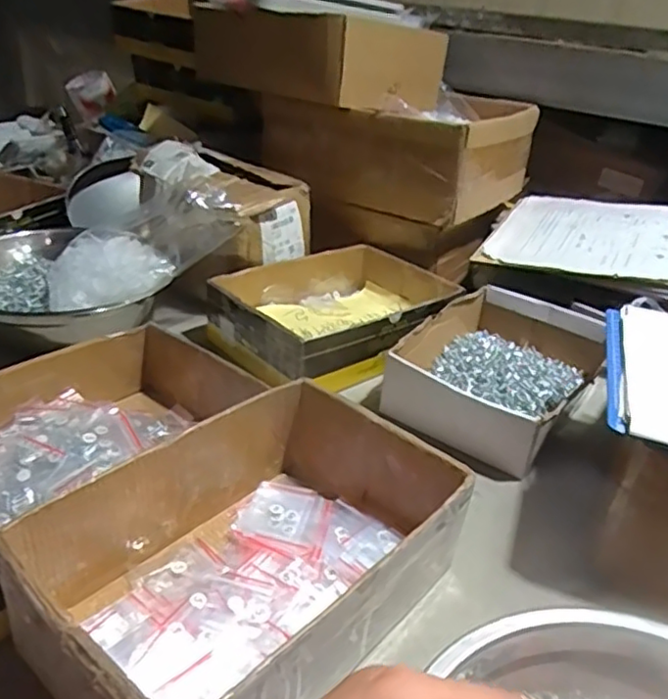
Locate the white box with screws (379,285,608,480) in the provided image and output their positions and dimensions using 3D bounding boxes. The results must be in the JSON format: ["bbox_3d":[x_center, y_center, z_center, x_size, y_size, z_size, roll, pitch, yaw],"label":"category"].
[{"bbox_3d":[0.176,0.015,0.660,0.164,0.060,0.265,23,34,29],"label":"white box with screws"}]

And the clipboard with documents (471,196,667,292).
[{"bbox_3d":[0.378,-0.131,0.774,0.349,0.022,0.239,17,41,31],"label":"clipboard with documents"}]

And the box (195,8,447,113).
[{"bbox_3d":[-0.034,-0.398,0.851,0.301,0.093,0.212,23,34,29],"label":"box"}]

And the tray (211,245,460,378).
[{"bbox_3d":[0.008,-0.047,0.729,0.267,0.058,0.185,-19,37,-37],"label":"tray"}]

